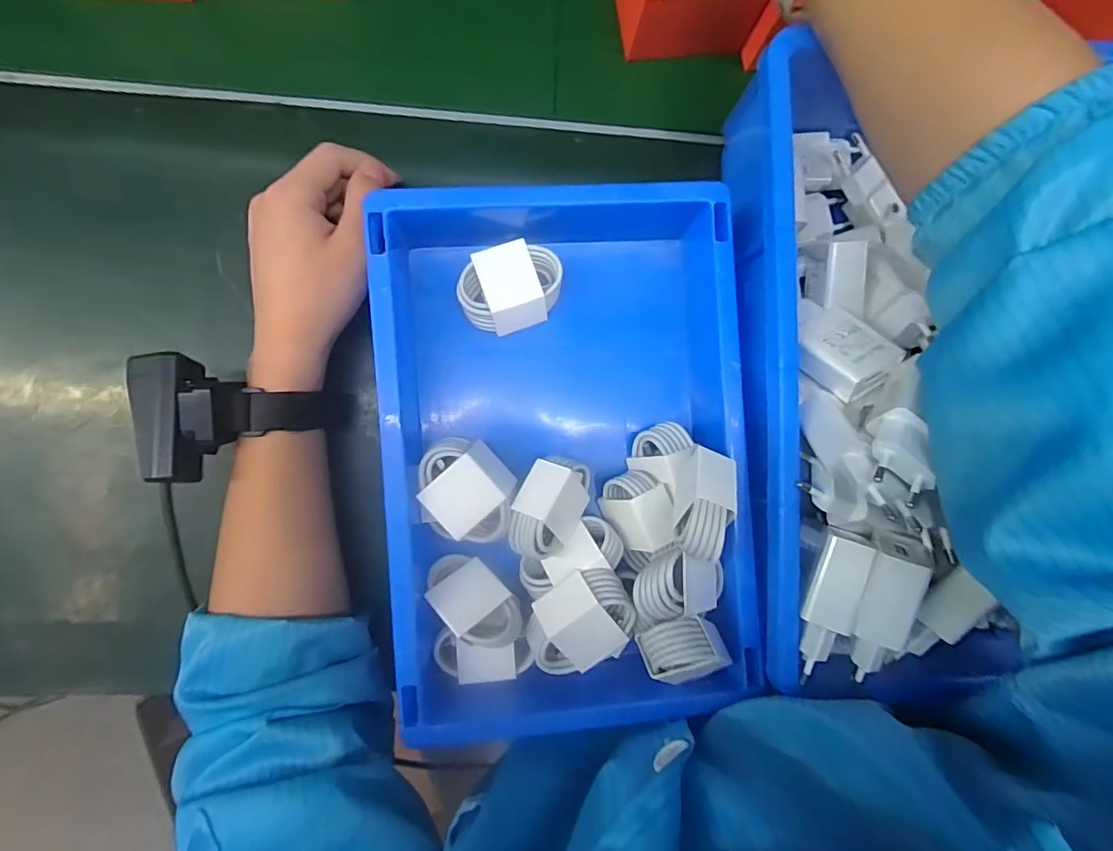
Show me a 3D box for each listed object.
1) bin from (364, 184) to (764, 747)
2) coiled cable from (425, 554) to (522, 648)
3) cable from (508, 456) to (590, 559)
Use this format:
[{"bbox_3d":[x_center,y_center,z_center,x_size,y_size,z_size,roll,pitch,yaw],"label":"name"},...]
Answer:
[{"bbox_3d":[0.007,0.015,0.314,0.206,0.080,0.328,-4,85,-2],"label":"bin"},{"bbox_3d":[-0.051,0.109,0.313,0.038,0.023,0.062,-37,57,-28],"label":"coiled cable"},{"bbox_3d":[-0.002,0.049,0.318,0.029,0.040,0.063,26,81,31],"label":"cable"}]

